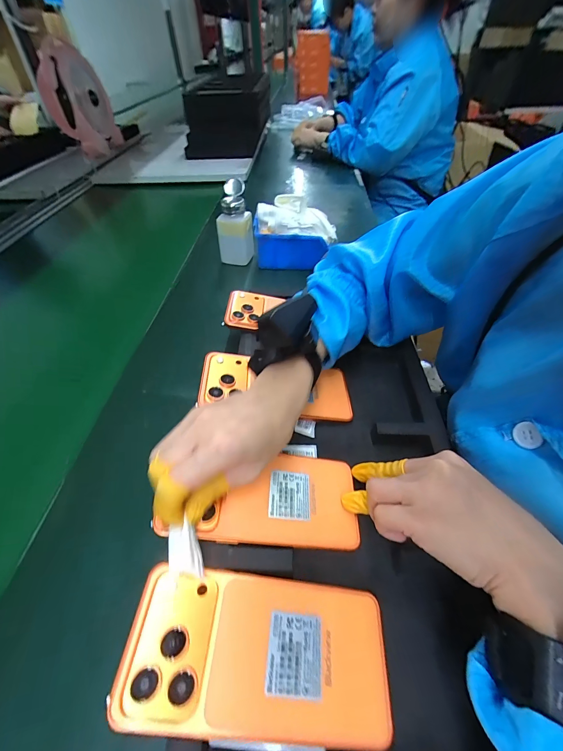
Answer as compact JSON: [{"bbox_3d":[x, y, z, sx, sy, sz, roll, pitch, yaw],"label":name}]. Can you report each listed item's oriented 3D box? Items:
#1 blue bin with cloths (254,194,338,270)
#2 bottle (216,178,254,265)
[{"bbox_3d":[0.026,-0.259,0.555,0.145,0.109,0.088,-4,47,-1],"label":"blue bin with cloths"},{"bbox_3d":[-0.083,-0.265,0.549,0.062,0.129,0.063,-8,47,-5],"label":"bottle"}]

